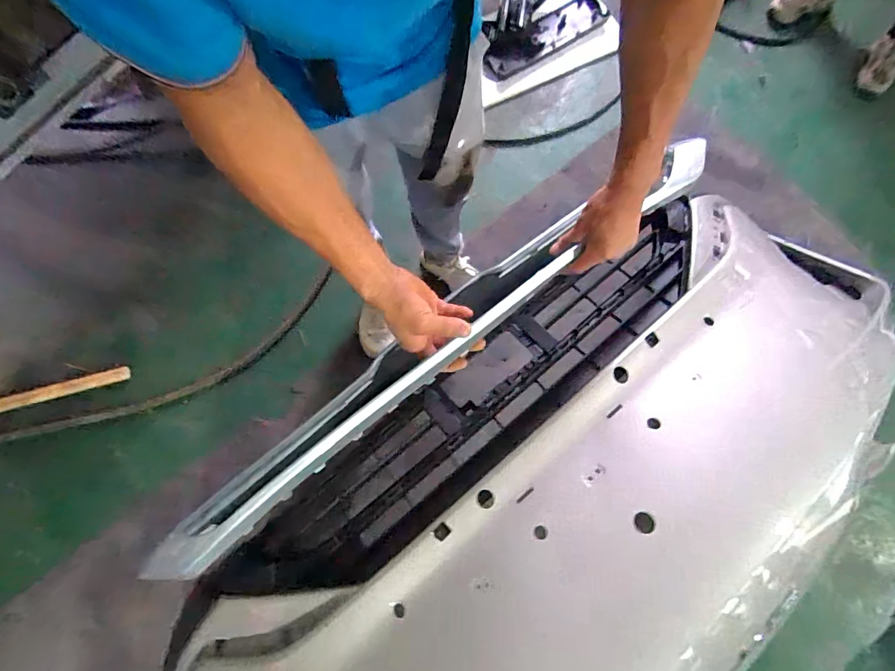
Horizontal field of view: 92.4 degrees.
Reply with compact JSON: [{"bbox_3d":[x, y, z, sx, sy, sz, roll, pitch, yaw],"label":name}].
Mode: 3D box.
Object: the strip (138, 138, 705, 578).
[{"bbox_3d":[0.025,-0.016,0.605,0.941,0.128,0.085,-39,80,-9],"label":"strip"}]

